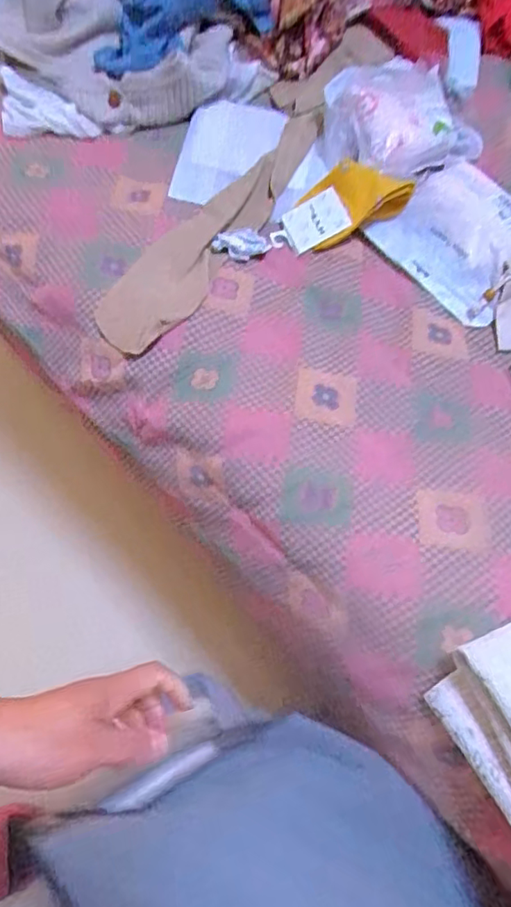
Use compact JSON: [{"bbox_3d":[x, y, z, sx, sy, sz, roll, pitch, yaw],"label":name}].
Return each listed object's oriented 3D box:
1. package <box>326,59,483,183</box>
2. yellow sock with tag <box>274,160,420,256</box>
[{"bbox_3d":[0.167,-0.402,0.666,0.190,0.041,0.157,-20,70,-11],"label":"package"},{"bbox_3d":[0.089,-0.269,0.611,0.151,0.025,0.069,-25,71,3],"label":"yellow sock with tag"}]

